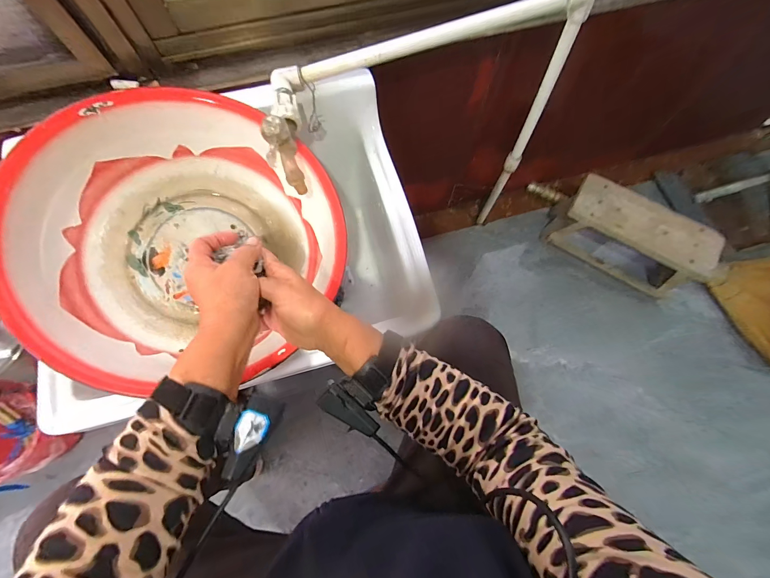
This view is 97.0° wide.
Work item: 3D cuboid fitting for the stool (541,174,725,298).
[{"bbox_3d":[0.634,-0.123,0.901,0.372,0.199,0.150,36,77,8],"label":"stool"}]

